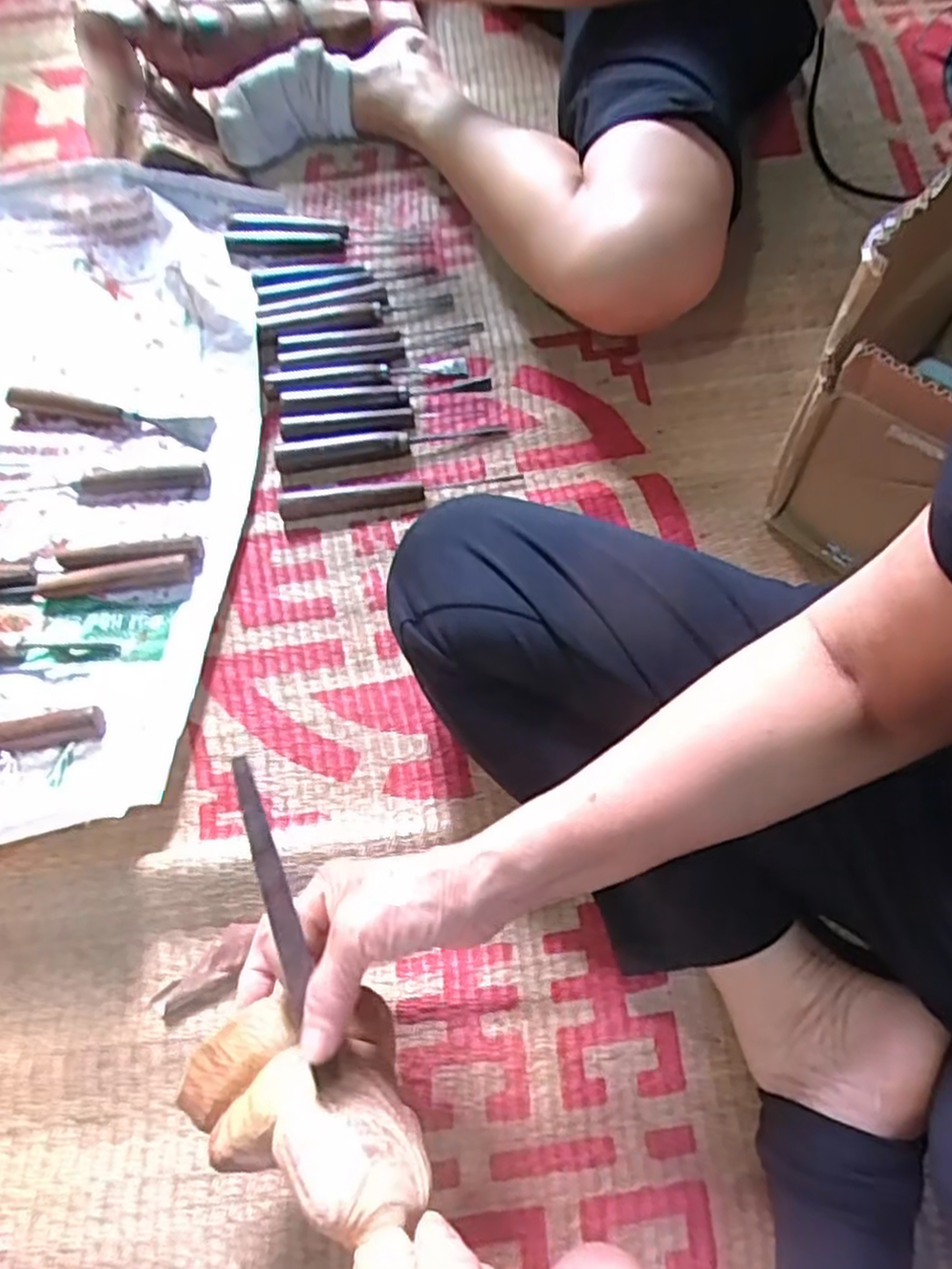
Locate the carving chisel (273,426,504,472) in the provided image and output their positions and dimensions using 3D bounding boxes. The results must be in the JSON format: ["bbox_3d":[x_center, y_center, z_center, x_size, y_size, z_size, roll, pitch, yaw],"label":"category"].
[{"bbox_3d":[-0.069,-0.159,0.620,0.186,0.018,0.021,-11,66,-4],"label":"carving chisel"}]

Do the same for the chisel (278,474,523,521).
[{"bbox_3d":[-0.060,-0.116,0.602,0.187,0.016,0.020,-11,66,-4],"label":"chisel"}]

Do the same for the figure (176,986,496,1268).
[{"bbox_3d":[-0.057,0.232,0.335,0.178,0.069,0.089,22,64,47],"label":"figure"}]

